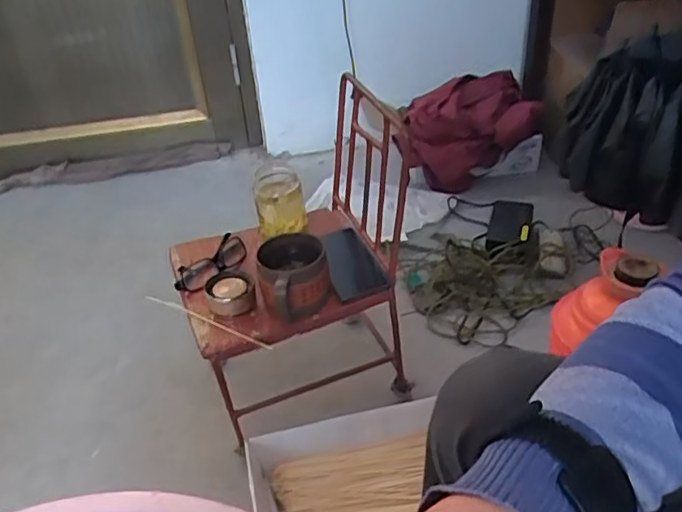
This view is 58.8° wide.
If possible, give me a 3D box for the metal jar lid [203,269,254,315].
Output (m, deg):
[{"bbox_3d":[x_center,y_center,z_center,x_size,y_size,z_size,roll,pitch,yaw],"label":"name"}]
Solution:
[{"bbox_3d":[-0.152,0.048,0.831,0.066,0.031,0.065,-3,35,2],"label":"metal jar lid"}]

